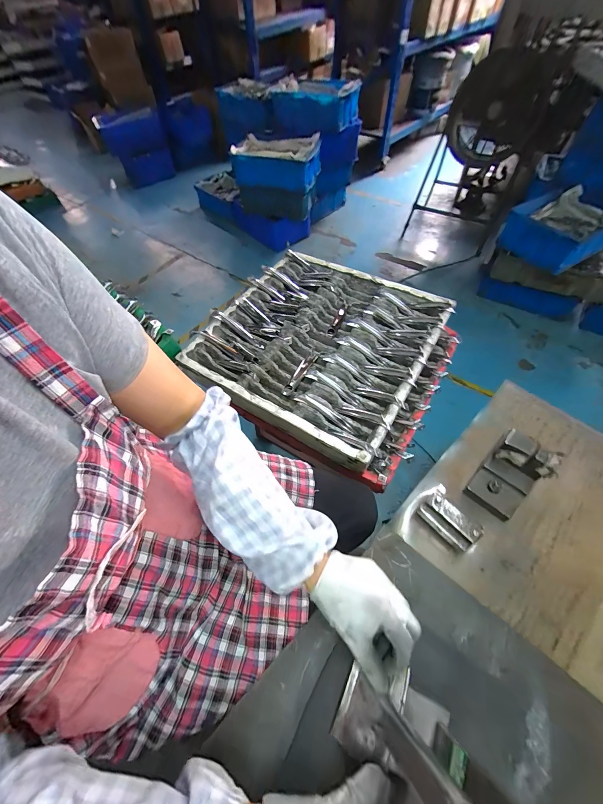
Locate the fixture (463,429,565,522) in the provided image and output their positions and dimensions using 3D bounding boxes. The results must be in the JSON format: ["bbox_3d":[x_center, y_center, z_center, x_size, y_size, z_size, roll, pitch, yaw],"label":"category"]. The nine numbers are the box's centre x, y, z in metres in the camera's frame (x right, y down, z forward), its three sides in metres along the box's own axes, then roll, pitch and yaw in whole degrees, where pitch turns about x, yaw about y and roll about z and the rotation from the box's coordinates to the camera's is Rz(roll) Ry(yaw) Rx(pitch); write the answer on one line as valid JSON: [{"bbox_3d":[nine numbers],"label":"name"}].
[{"bbox_3d":[0.288,0.099,0.412,0.068,0.065,0.095,38,67,24],"label":"fixture"}]

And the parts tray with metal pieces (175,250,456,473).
[{"bbox_3d":[0.060,-0.168,0.817,0.585,0.079,0.548,28,63,19],"label":"parts tray with metal pieces"}]

